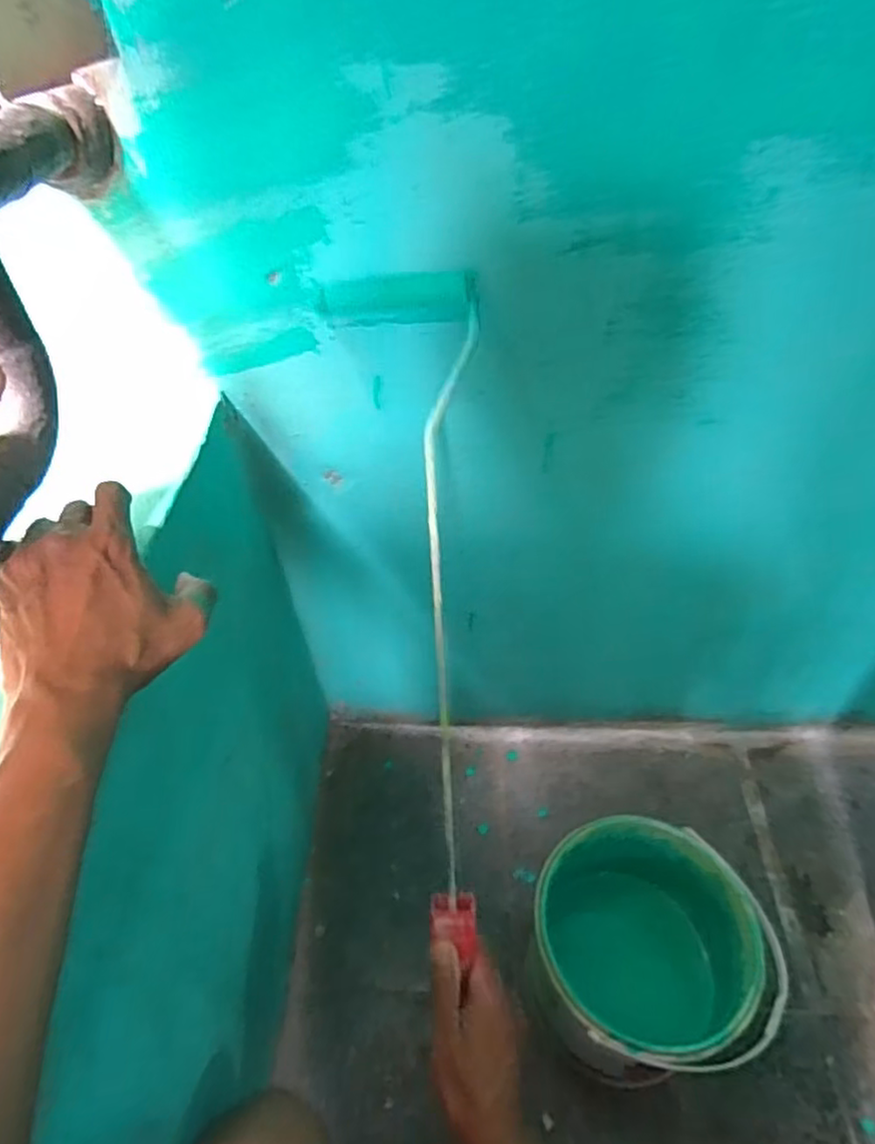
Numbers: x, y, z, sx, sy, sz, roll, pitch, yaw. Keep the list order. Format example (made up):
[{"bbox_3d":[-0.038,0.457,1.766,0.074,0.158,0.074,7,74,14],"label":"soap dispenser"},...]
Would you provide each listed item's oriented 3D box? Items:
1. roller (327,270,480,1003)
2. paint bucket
[{"bbox_3d":[-0.013,0.027,0.475,0.108,0.040,0.489,-3,89,0],"label":"roller"},{"bbox_3d":[0.191,0.371,0.631,0.196,0.204,0.193,-2,46,2],"label":"paint bucket"}]

